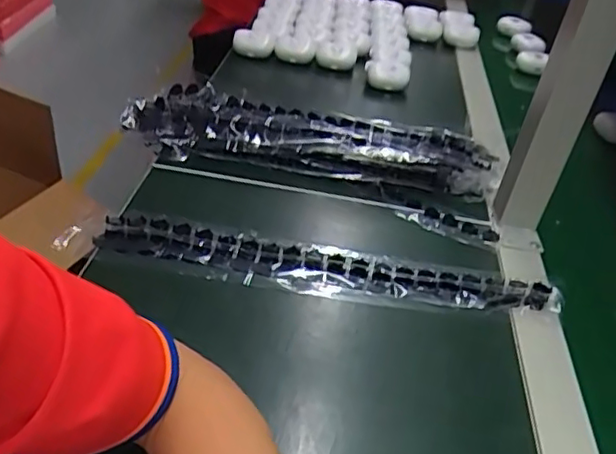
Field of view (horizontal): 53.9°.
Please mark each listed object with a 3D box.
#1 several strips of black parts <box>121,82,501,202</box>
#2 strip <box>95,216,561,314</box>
[{"bbox_3d":[0.005,-0.090,0.651,0.399,0.057,0.089,11,36,2],"label":"several strips of black parts"},{"bbox_3d":[0.017,0.034,0.515,0.384,0.017,0.059,10,36,0],"label":"strip"}]

